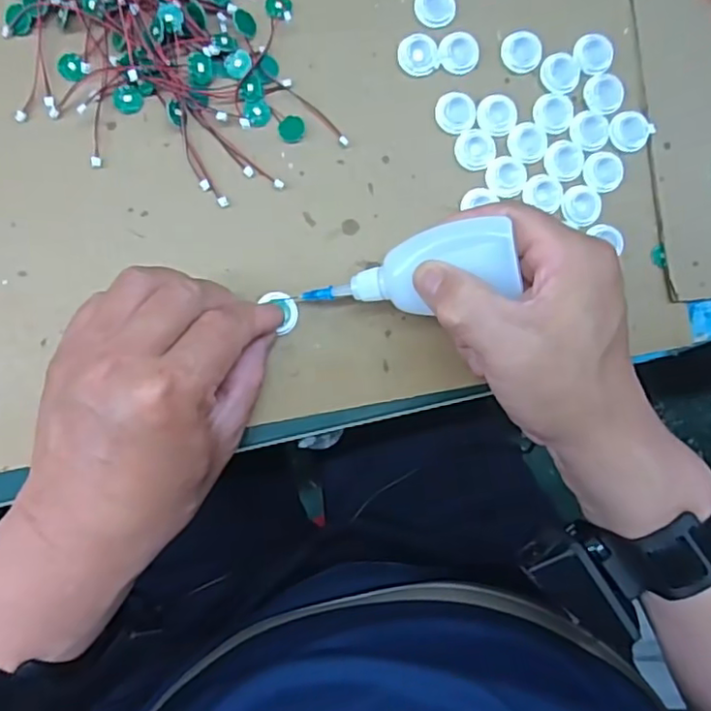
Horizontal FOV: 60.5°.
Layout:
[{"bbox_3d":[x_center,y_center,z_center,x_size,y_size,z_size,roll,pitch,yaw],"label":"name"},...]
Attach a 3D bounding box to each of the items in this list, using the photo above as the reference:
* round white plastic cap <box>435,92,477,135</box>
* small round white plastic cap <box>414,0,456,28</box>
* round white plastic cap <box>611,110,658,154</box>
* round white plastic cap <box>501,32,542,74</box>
[{"bbox_3d":[0.057,-0.137,0.343,0.023,0.005,0.021,0,89,-6],"label":"round white plastic cap"},{"bbox_3d":[0.045,-0.197,0.344,0.023,0.004,0.023,0,89,-6],"label":"small round white plastic cap"},{"bbox_3d":[0.159,-0.129,0.348,0.024,0.004,0.022,0,89,-6],"label":"round white plastic cap"},{"bbox_3d":[0.095,-0.173,0.347,0.020,0.006,0.022,0,89,-6],"label":"round white plastic cap"}]

